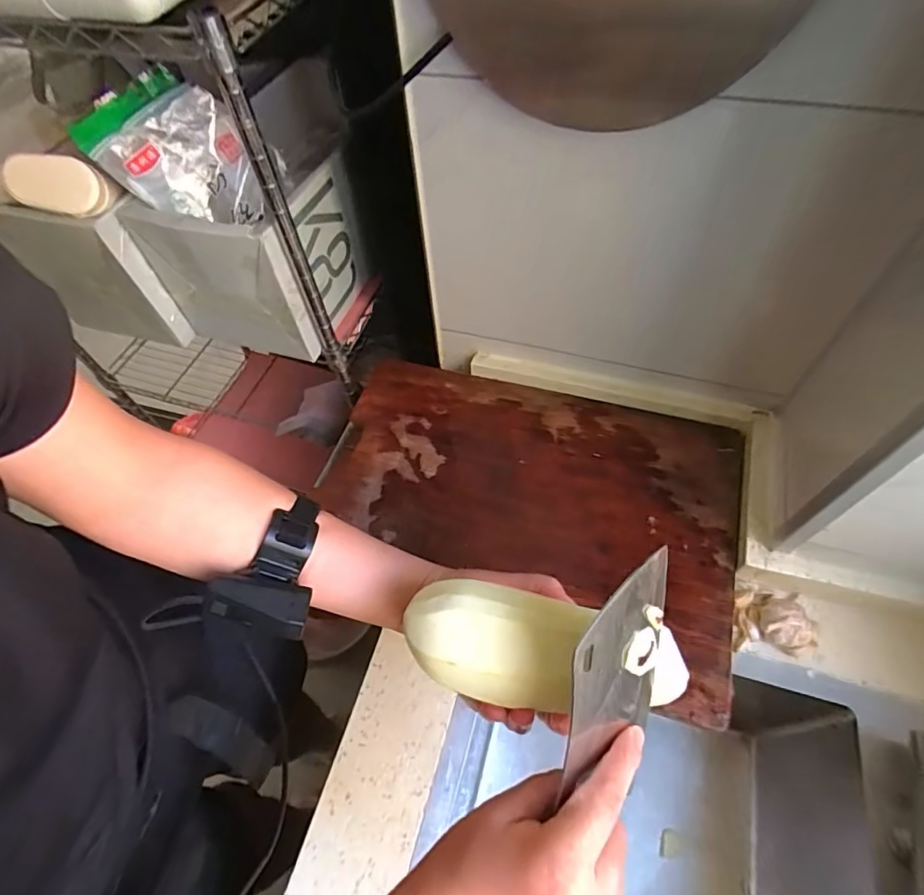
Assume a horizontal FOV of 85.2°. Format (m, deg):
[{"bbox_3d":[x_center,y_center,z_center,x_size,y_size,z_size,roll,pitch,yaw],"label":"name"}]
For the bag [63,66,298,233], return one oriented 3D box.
[{"bbox_3d":[-0.286,-0.292,0.521,0.129,0.147,0.028,-39,42,-1],"label":"bag"}]

